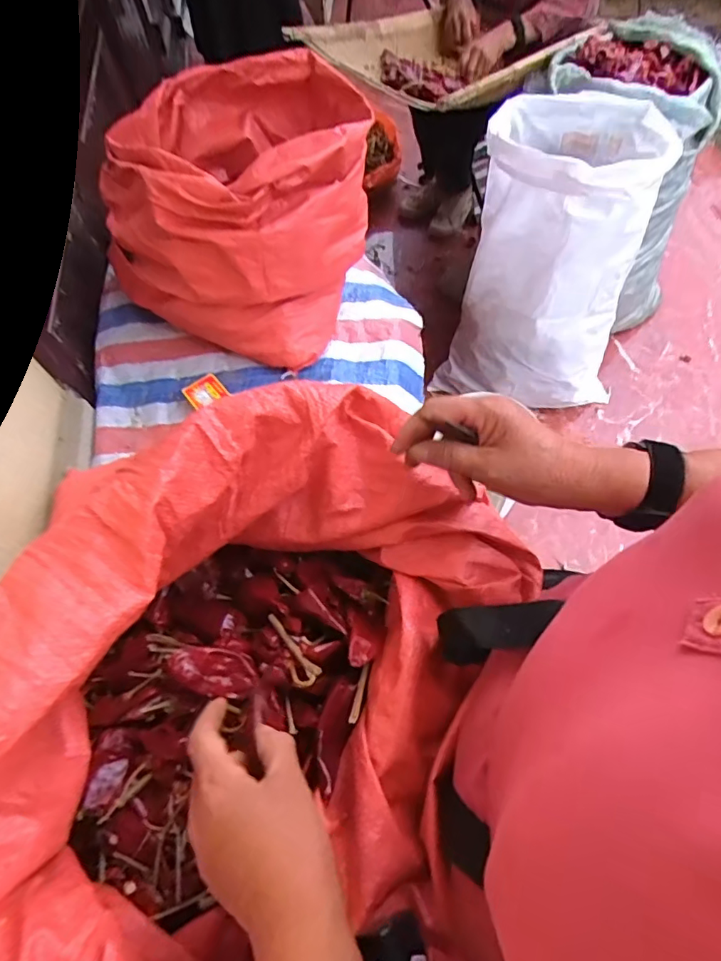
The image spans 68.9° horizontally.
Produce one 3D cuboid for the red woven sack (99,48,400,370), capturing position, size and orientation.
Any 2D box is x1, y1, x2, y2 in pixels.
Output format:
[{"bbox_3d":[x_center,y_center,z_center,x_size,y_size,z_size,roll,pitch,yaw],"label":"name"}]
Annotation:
[{"bbox_3d":[-0.223,-0.512,0.957,0.466,0.281,0.442,24,65,15],"label":"red woven sack"}]

